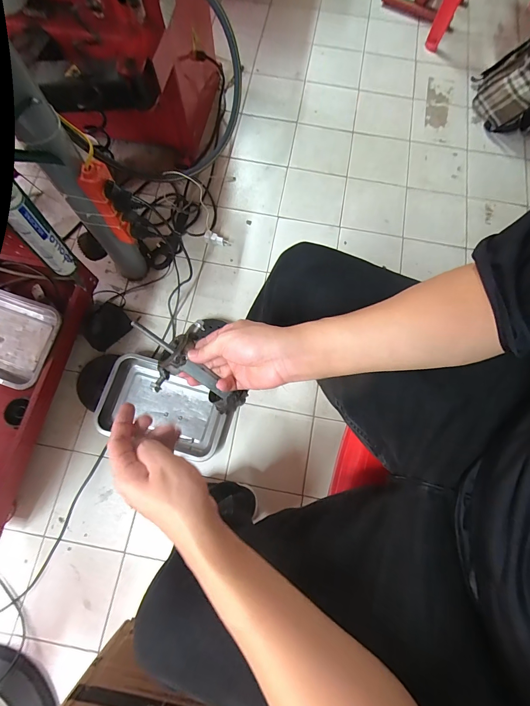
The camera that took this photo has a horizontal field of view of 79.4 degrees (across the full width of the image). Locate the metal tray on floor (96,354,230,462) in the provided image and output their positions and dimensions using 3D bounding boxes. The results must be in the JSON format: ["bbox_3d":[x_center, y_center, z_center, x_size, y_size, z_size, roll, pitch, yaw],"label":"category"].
[{"bbox_3d":[-0.257,0.137,0.824,0.308,0.063,0.200,16,75,2],"label":"metal tray on floor"}]

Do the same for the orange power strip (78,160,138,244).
[{"bbox_3d":[-0.330,-0.316,0.684,0.047,0.189,0.058,6,75,0],"label":"orange power strip"}]

